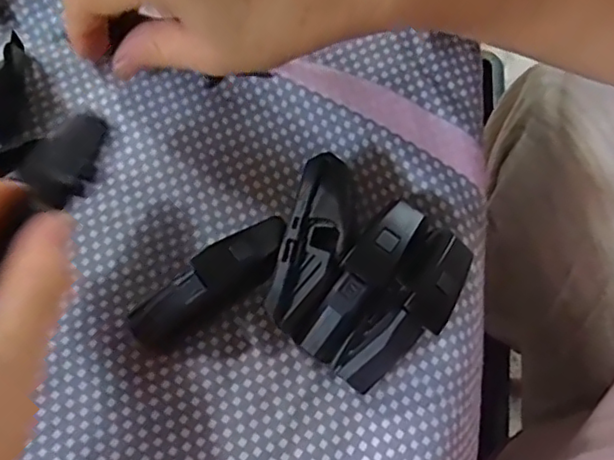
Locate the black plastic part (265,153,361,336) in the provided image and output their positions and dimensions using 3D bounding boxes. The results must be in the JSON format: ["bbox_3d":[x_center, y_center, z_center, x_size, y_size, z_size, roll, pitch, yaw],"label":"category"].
[{"bbox_3d":[0.004,0.006,0.244,0.027,0.021,0.070,14,74,2],"label":"black plastic part"}]

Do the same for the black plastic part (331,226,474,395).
[{"bbox_3d":[0.039,0.031,0.235,0.024,0.024,0.071,37,76,8],"label":"black plastic part"}]

